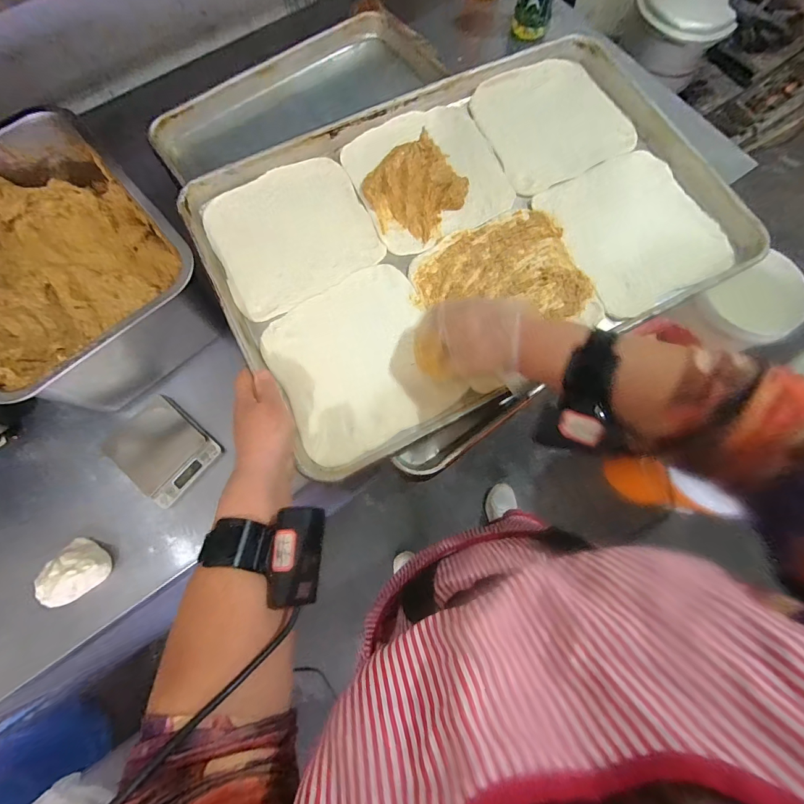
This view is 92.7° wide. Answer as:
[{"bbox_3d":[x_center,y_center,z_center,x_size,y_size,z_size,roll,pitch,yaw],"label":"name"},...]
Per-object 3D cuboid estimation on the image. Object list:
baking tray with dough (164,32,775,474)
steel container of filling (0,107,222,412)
[{"bbox_3d":[0.083,-0.214,0.466,0.595,0.033,0.399,-27,78,-7],"label":"baking tray with dough"},{"bbox_3d":[-0.439,-0.180,0.510,0.257,0.136,0.353,-41,79,-10],"label":"steel container of filling"}]

